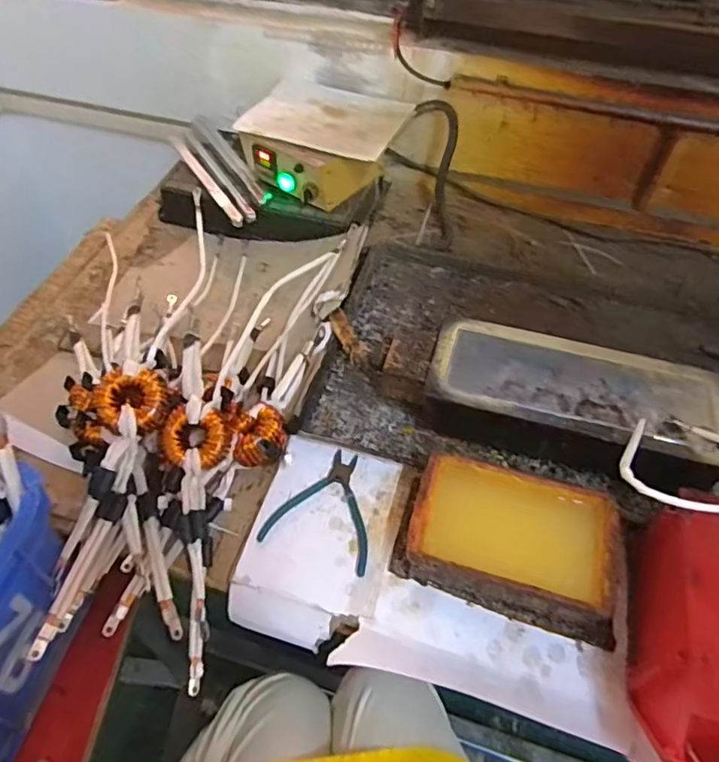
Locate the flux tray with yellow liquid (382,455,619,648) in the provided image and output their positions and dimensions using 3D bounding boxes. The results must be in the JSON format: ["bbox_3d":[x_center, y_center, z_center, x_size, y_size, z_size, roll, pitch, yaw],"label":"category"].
[{"bbox_3d":[0.162,0.167,0.615,0.228,0.068,0.138,15,52,11],"label":"flux tray with yellow liquid"}]

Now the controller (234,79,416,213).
[{"bbox_3d":[-0.063,-0.408,0.992,0.255,0.095,0.228,19,53,14],"label":"controller"}]

